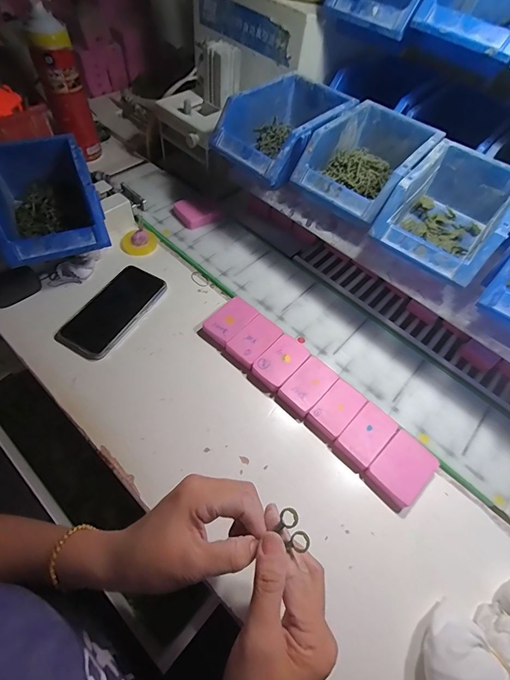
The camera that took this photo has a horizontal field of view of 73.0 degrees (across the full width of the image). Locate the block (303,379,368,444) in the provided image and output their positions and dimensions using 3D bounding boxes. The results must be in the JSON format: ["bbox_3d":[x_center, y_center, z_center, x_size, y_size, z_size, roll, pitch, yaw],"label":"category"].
[{"bbox_3d":[0.099,0.086,0.421,0.042,0.016,0.072,40,65,18],"label":"block"}]

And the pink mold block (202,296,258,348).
[{"bbox_3d":[-0.034,-0.025,0.473,0.046,0.019,0.068,39,64,17],"label":"pink mold block"}]

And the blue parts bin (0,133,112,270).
[{"bbox_3d":[-0.281,-0.189,0.461,0.124,0.079,0.185,-16,59,-22],"label":"blue parts bin"}]

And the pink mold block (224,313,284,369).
[{"bbox_3d":[0.000,0.002,0.460,0.044,0.018,0.069,40,64,18],"label":"pink mold block"}]

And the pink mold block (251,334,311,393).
[{"bbox_3d":[0.033,0.029,0.447,0.045,0.018,0.075,40,65,18],"label":"pink mold block"}]

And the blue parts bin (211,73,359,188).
[{"bbox_3d":[0.041,-0.297,0.488,0.125,0.072,0.177,38,61,17],"label":"blue parts bin"}]

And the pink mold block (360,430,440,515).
[{"bbox_3d":[0.165,0.146,0.390,0.076,0.014,0.055,-38,69,-23],"label":"pink mold block"}]

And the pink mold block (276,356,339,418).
[{"bbox_3d":[0.067,0.058,0.433,0.044,0.016,0.071,41,65,18],"label":"pink mold block"}]

